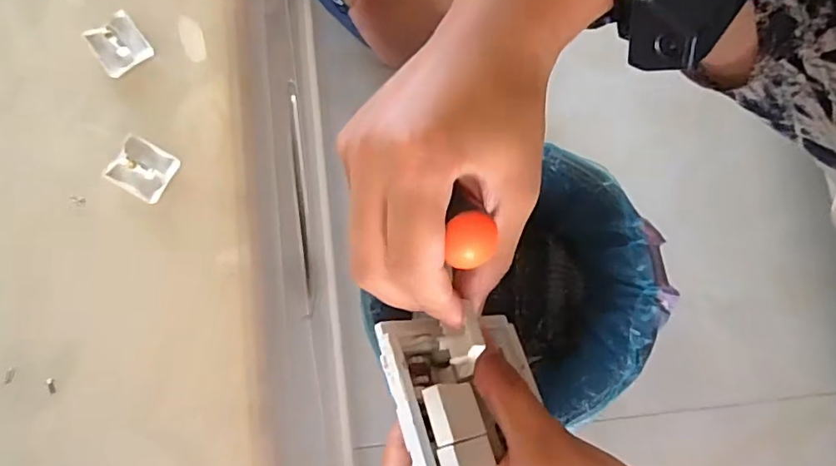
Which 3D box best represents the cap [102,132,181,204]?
[{"bbox_3d":[-0.155,-0.037,0.307,0.033,0.007,0.029,28,82,6],"label":"cap"}]

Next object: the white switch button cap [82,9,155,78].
[{"bbox_3d":[-0.177,-0.112,0.322,0.028,0.008,0.036,-38,82,-5],"label":"white switch button cap"}]

